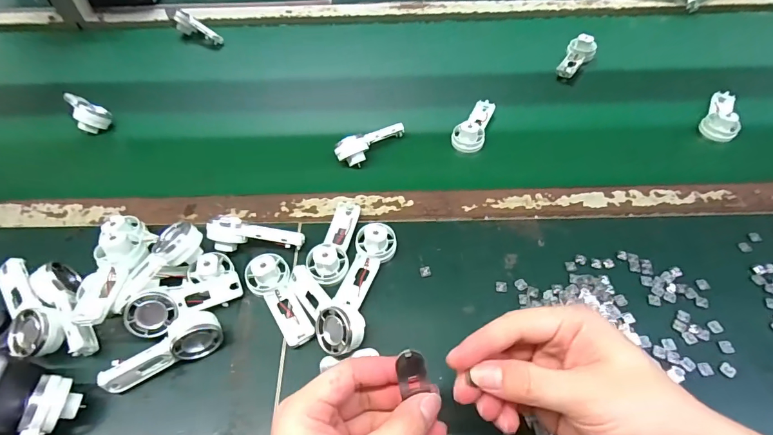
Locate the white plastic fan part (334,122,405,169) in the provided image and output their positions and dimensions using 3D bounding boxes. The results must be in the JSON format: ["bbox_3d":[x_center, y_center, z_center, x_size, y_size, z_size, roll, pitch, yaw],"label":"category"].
[{"bbox_3d":[-0.016,-0.091,0.488,0.094,0.026,0.024,-26,57,-17],"label":"white plastic fan part"}]

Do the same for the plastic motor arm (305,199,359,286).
[{"bbox_3d":[-0.049,0.021,0.401,0.034,0.029,0.102,10,54,8],"label":"plastic motor arm"}]

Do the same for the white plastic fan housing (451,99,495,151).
[{"bbox_3d":[0.113,-0.122,0.515,0.040,0.027,0.092,19,56,15],"label":"white plastic fan housing"}]

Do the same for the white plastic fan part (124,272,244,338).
[{"bbox_3d":[-0.180,0.073,0.361,0.093,0.023,0.038,-22,87,-25],"label":"white plastic fan part"}]

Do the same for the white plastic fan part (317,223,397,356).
[{"bbox_3d":[-0.026,0.062,0.368,0.040,0.033,0.124,13,54,11],"label":"white plastic fan part"}]

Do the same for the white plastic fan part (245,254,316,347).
[{"bbox_3d":[-0.095,0.074,0.364,0.037,0.018,0.088,-28,70,-18],"label":"white plastic fan part"}]

